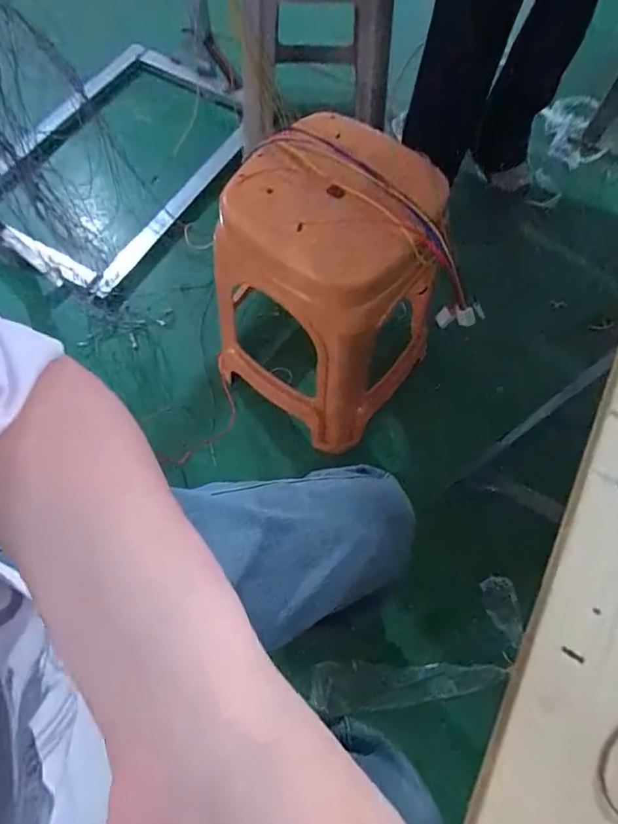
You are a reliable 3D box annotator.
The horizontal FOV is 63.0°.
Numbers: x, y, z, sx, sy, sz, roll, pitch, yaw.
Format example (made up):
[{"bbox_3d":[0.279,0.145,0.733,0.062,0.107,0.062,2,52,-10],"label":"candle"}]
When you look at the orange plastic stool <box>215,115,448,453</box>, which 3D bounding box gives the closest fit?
[{"bbox_3d":[0.030,-0.197,0.848,0.325,0.398,0.313,36,72,14],"label":"orange plastic stool"}]

